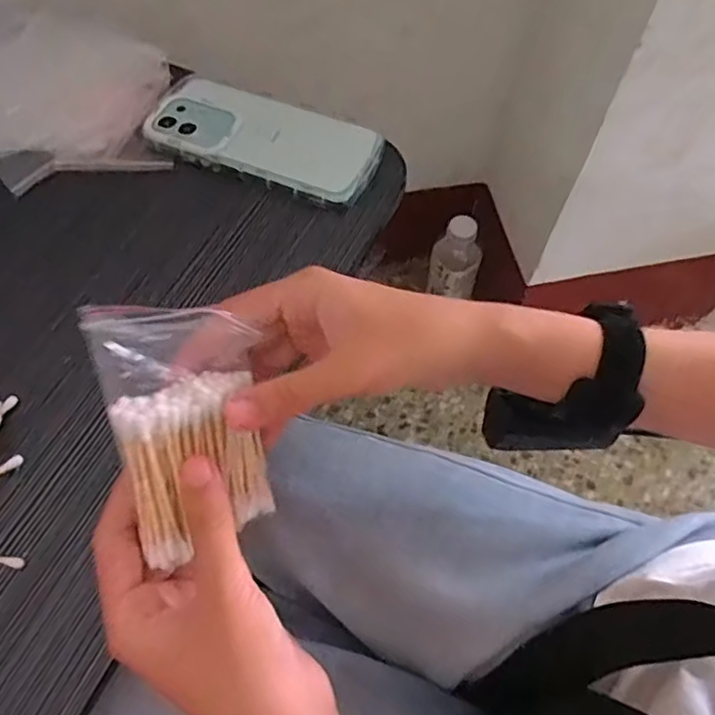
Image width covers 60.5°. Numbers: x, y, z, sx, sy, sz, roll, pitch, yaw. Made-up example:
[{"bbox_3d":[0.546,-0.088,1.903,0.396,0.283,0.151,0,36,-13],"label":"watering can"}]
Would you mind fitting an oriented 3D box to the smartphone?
[{"bbox_3d":[-0.069,-0.162,0.448,0.167,0.010,0.072,20,63,11],"label":"smartphone"}]

